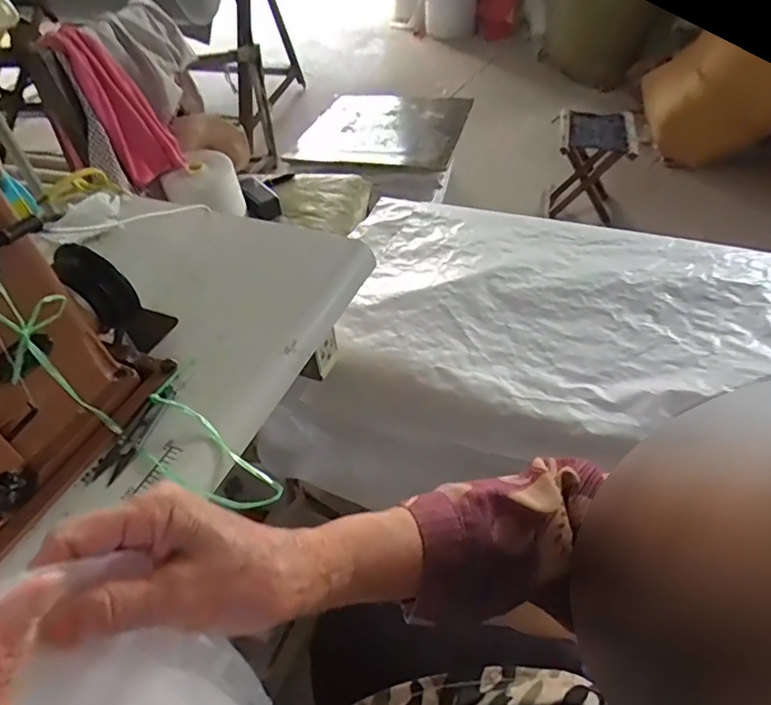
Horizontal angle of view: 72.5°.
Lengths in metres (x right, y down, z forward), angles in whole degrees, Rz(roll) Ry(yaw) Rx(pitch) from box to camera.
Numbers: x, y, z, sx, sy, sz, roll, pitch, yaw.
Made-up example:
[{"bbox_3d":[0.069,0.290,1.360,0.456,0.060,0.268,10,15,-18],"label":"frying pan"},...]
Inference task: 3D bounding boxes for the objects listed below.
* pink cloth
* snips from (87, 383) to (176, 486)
[{"bbox_3d":[-0.532,-0.496,1.059,0.034,0.297,0.121,5,48,38],"label":"pink cloth"},{"bbox_3d":[-0.218,0.069,0.464,0.022,0.013,0.102,14,49,17],"label":"snips"}]

